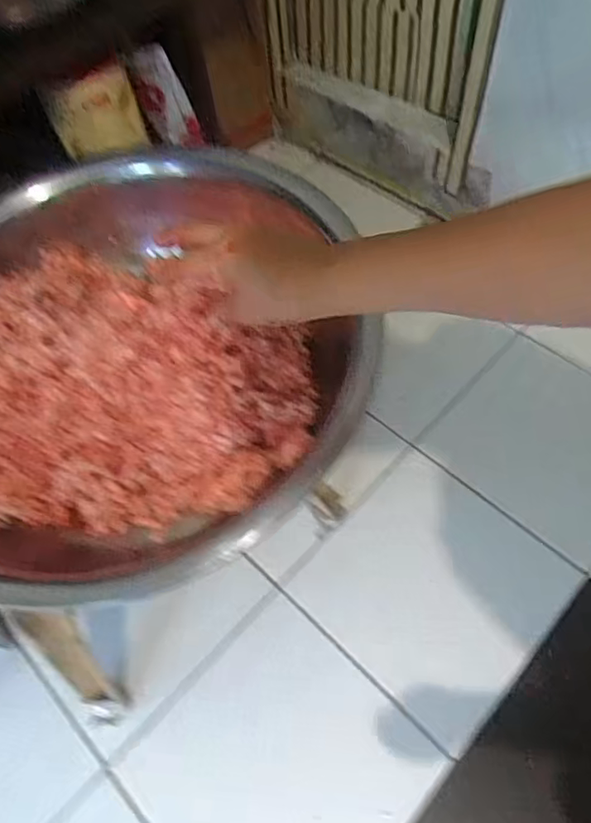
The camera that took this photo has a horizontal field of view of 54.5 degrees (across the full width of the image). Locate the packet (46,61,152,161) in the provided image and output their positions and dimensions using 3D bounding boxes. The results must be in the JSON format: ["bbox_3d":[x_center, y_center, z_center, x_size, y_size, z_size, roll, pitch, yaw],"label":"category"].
[{"bbox_3d":[-0.301,-0.454,0.881,0.140,0.117,0.057,-27,62,-13],"label":"packet"}]

